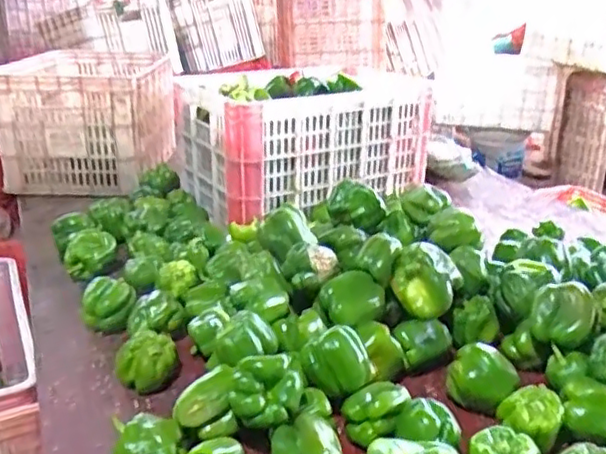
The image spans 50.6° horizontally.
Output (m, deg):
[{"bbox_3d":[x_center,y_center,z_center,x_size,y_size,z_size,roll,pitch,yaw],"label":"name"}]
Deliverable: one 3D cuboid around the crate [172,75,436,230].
[{"bbox_3d":[-0.003,-0.211,1.442,0.505,0.232,0.341,-8,24,-22],"label":"crate"}]

